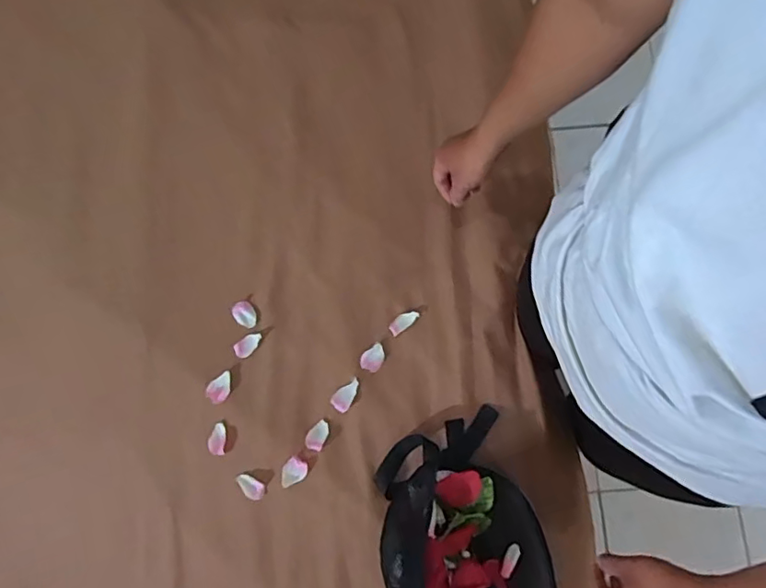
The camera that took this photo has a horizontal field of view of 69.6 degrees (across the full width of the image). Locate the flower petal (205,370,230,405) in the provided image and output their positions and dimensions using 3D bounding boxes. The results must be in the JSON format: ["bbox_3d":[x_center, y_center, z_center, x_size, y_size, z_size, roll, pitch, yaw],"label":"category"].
[{"bbox_3d":[-0.223,0.128,0.756,0.030,0.009,0.043,42,81,10],"label":"flower petal"}]

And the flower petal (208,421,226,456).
[{"bbox_3d":[-0.221,0.193,0.738,0.024,0.011,0.042,8,77,4],"label":"flower petal"}]

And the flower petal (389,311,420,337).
[{"bbox_3d":[0.029,0.038,0.775,0.046,0.007,0.021,-34,78,-6],"label":"flower petal"}]

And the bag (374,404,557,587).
[{"bbox_3d":[0.091,0.317,0.674,0.202,0.062,0.298,-13,77,-1],"label":"bag"}]

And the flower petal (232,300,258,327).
[{"bbox_3d":[-0.195,0.028,0.778,0.030,0.007,0.038,-37,78,-7],"label":"flower petal"}]

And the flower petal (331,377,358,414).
[{"bbox_3d":[-0.050,0.136,0.749,0.027,0.006,0.048,38,80,10],"label":"flower petal"}]

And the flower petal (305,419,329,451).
[{"bbox_3d":[-0.087,0.188,0.736,0.025,0.011,0.040,26,79,8],"label":"flower petal"}]

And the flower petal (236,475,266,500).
[{"bbox_3d":[-0.174,0.252,0.723,0.043,0.012,0.023,25,79,7],"label":"flower petal"}]

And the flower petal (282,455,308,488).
[{"bbox_3d":[-0.117,0.236,0.727,0.029,0.009,0.039,28,79,8],"label":"flower petal"}]

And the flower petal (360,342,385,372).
[{"bbox_3d":[-0.013,0.087,0.764,0.029,0.004,0.041,25,79,7],"label":"flower petal"}]

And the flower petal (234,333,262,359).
[{"bbox_3d":[-0.188,0.070,0.770,0.042,0.009,0.023,-40,79,-7],"label":"flower petal"}]

